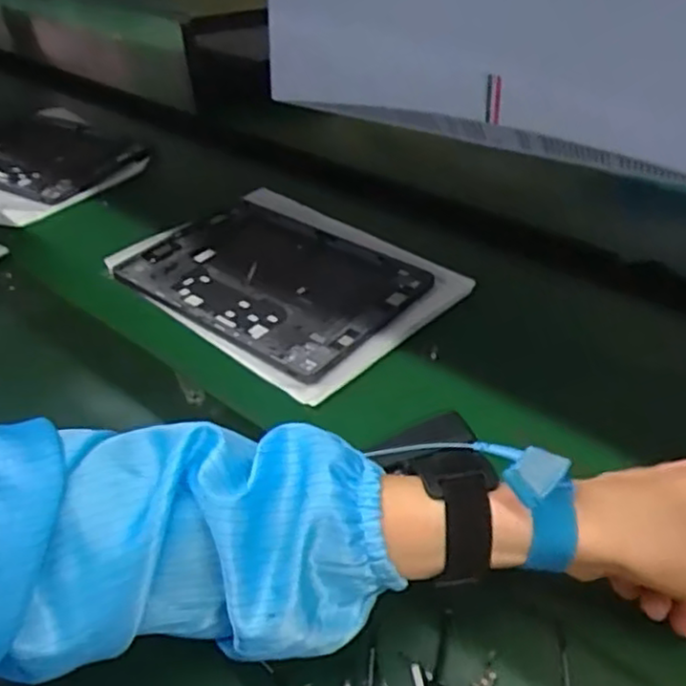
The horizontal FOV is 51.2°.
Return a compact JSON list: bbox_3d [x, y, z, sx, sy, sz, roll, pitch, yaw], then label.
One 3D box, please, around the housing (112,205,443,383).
[{"bbox_3d":[-0.066,-0.061,0.645,0.252,0.008,0.165,27,48,32],"label":"housing"}]

